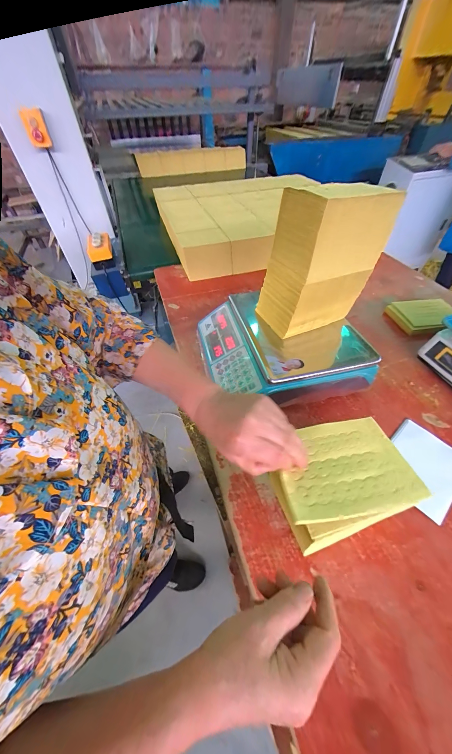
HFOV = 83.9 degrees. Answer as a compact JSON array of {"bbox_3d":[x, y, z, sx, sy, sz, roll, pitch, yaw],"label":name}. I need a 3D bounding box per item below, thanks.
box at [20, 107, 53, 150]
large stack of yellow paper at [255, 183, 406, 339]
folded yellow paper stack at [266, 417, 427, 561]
[{"bbox_3d":[-0.749,-0.978,0.993,0.074,0.108,0.098,-25,52,-17],"label":"box"},{"bbox_3d":[0.176,-0.222,0.490,0.176,0.228,0.118,-20,51,-14],"label":"large stack of yellow paper"},{"bbox_3d":[0.138,0.111,0.307,0.173,0.035,0.121,-14,50,-13],"label":"folded yellow paper stack"}]

